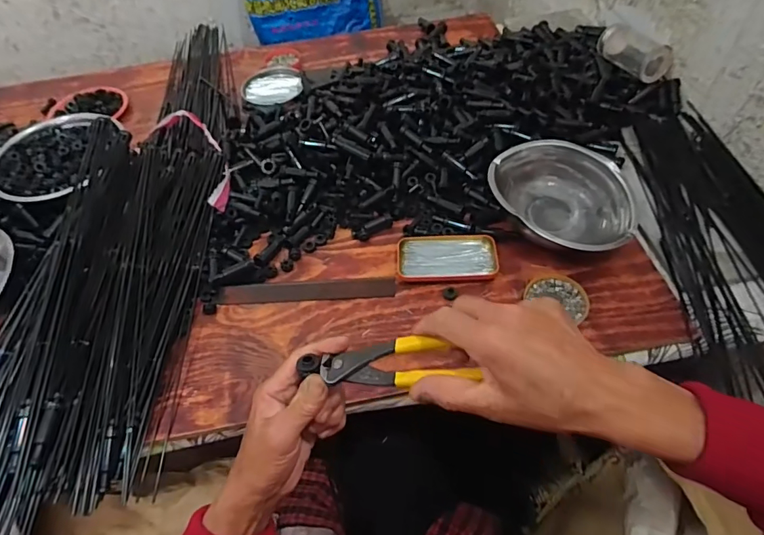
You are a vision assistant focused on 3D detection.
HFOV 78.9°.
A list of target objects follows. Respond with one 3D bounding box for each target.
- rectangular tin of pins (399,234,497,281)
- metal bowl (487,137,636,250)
[{"bbox_3d":[0.095,-0.017,0.685,0.141,0.019,0.074,-2,51,4],"label":"rectangular tin of pins"},{"bbox_3d":[0.261,-0.095,0.689,0.212,0.094,0.154,20,56,20],"label":"metal bowl"}]

